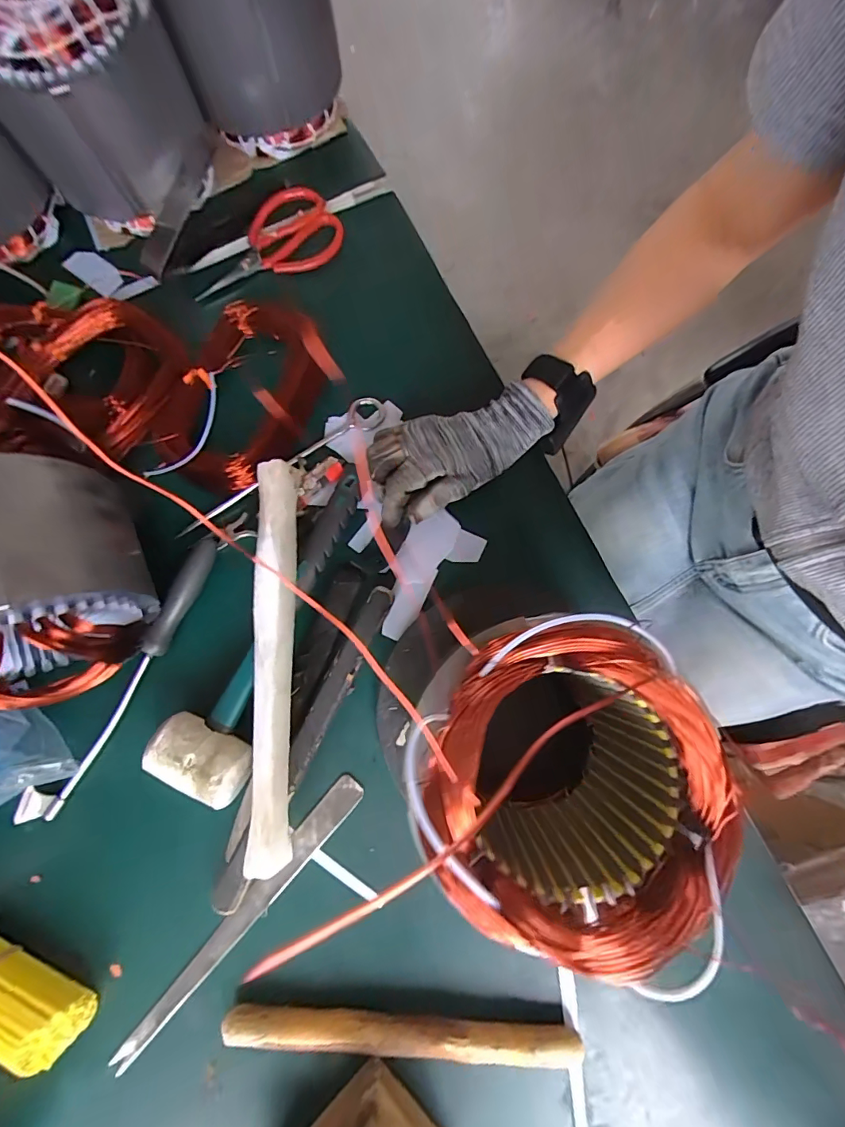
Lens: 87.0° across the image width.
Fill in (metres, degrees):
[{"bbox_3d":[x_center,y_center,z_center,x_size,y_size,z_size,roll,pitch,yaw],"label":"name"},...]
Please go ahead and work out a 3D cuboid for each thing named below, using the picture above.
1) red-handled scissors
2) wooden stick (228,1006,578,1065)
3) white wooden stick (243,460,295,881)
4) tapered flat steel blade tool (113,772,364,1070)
[{"bbox_3d":[-0.162,-0.328,0.451,0.154,0.012,0.091,-25,79,-4],"label":"red-handled scissors"},{"bbox_3d":[-0.015,0.333,0.315,0.246,0.021,0.021,1,79,1],"label":"wooden stick"},{"bbox_3d":[-0.112,0.068,0.330,0.027,0.025,0.294,-1,79,1],"label":"white wooden stick"},{"bbox_3d":[-0.139,0.271,0.343,0.024,0.006,0.254,41,82,8],"label":"tapered flat steel blade tool"}]

